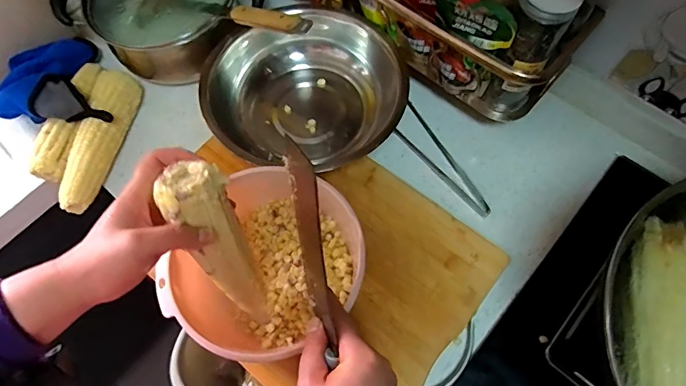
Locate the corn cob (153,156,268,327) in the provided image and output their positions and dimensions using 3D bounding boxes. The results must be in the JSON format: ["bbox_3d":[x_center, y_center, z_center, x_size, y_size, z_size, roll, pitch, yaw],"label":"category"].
[{"bbox_3d":[-0.109,0.061,0.407,0.048,0.222,0.037,-17,43,-6],"label":"corn cob"}]

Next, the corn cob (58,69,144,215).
[{"bbox_3d":[-0.333,-0.071,0.581,0.058,0.051,0.199,12,67,6],"label":"corn cob"}]

